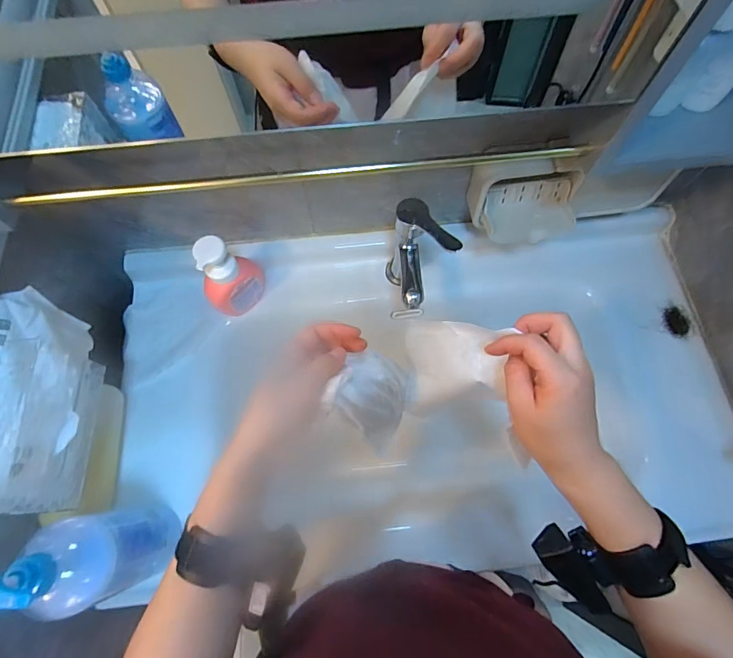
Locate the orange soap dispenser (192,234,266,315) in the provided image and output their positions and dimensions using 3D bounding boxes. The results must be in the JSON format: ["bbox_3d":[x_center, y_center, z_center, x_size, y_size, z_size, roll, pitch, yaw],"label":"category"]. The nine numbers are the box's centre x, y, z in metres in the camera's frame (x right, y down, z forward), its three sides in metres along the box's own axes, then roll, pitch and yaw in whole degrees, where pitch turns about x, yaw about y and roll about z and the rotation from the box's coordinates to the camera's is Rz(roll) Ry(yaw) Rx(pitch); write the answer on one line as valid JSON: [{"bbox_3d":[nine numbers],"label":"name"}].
[{"bbox_3d":[-0.199,-0.078,0.583,0.092,0.139,0.060,-35,72,-11],"label":"orange soap dispenser"}]

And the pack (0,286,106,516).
[{"bbox_3d":[-0.359,0.078,0.442,0.058,0.101,0.225,-5,69,-1],"label":"pack"}]

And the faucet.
[{"bbox_3d":[0.074,-0.080,0.568,0.082,0.170,0.122,-3,69,0],"label":"faucet"}]

